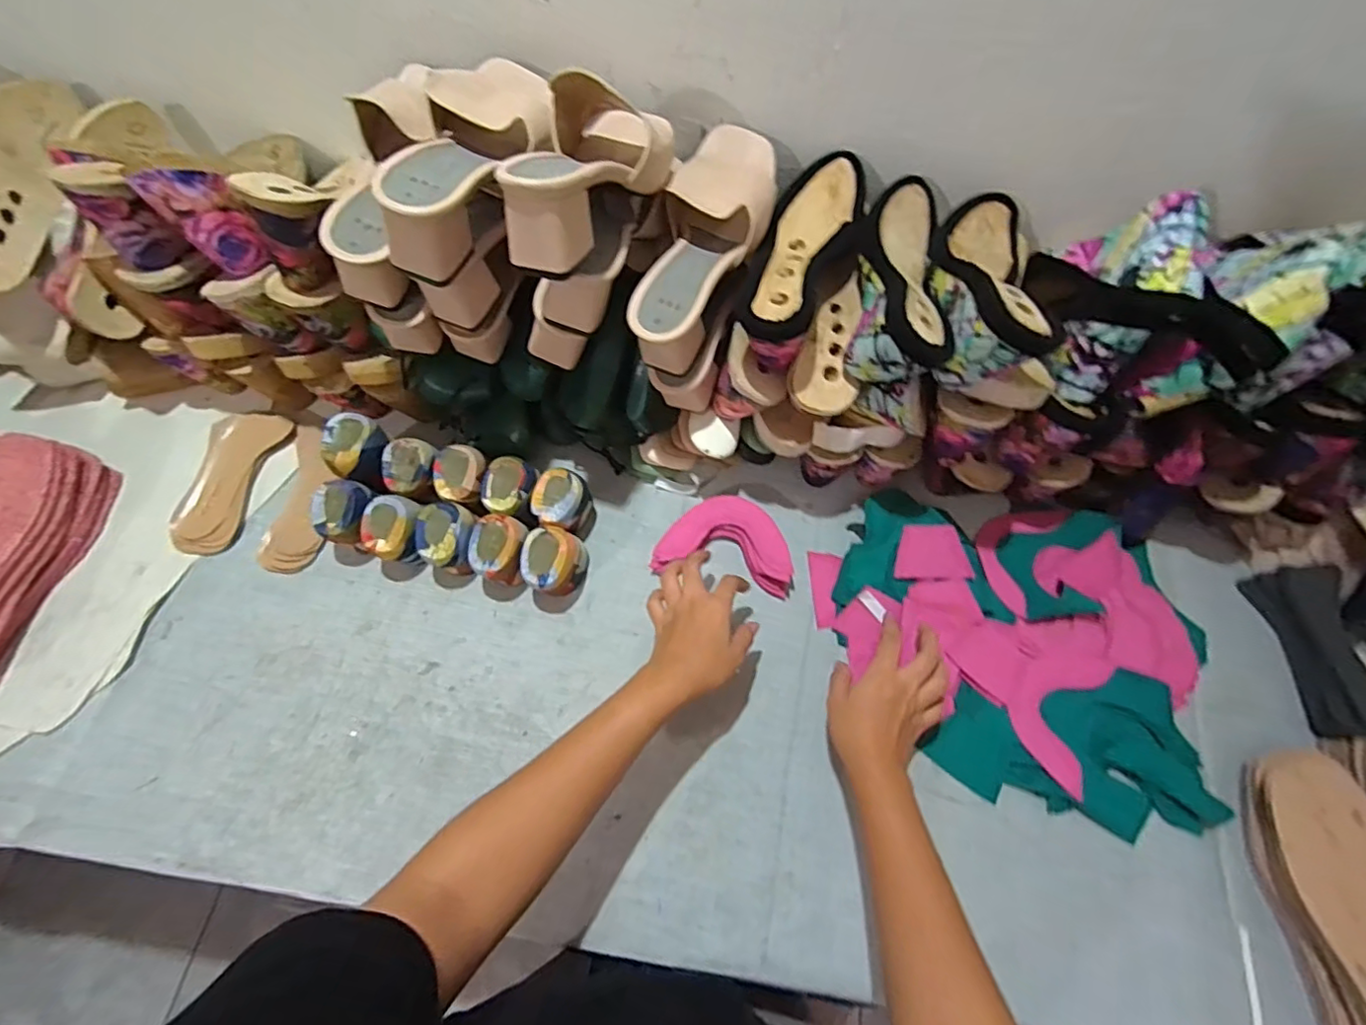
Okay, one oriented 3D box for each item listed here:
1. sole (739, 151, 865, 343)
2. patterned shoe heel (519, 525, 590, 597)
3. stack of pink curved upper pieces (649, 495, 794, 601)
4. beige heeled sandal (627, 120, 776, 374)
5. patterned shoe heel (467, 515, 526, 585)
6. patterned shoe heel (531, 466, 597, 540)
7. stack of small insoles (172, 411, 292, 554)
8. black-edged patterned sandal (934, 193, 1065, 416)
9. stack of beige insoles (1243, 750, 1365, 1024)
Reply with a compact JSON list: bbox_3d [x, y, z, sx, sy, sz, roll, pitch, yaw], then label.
[{"bbox_3d":[0.108,-0.233,0.522,0.074,0.046,0.229,16,66,6],"label":"sole"},{"bbox_3d":[-0.129,0.050,0.594,0.050,0.075,0.069,18,66,7],"label":"patterned shoe heel"},{"bbox_3d":[0.047,0.027,0.623,0.139,0.022,0.095,11,67,4],"label":"stack of pink curved upper pieces"},{"bbox_3d":[0.024,-0.239,0.526,0.083,0.082,0.233,17,66,6],"label":"beige heeled sandal"},{"bbox_3d":[-0.181,0.043,0.594,0.052,0.074,0.058,12,65,4],"label":"patterned shoe heel"},{"bbox_3d":[-0.124,-0.004,0.620,0.052,0.077,0.052,1,65,-1],"label":"patterned shoe heel"},{"bbox_3d":[-0.494,-0.036,0.643,0.068,0.020,0.165,7,65,2],"label":"stack of small insoles"},{"bbox_3d":[0.272,-0.198,0.499,0.103,0.095,0.222,8,67,3],"label":"black-edged patterned sandal"},{"bbox_3d":[0.540,0.332,0.481,0.088,0.070,0.250,-2,65,-2],"label":"stack of beige insoles"}]

